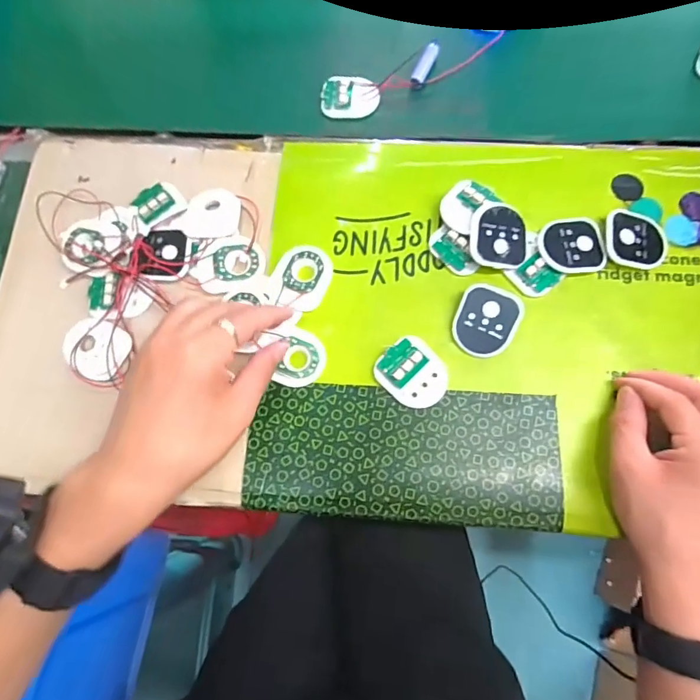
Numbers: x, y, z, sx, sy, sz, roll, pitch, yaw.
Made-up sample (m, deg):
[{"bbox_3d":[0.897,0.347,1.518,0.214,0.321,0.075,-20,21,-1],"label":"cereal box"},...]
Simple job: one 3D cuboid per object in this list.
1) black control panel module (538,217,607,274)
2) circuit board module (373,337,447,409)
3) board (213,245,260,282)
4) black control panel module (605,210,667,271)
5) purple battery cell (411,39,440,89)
[{"bbox_3d":[0.189,-0.089,0.383,0.054,0.015,0.050,-8,73,-1],"label":"black control panel module"},{"bbox_3d":[0.052,0.019,0.366,0.049,0.012,0.057,-41,76,-10],"label":"circuit board module"},{"bbox_3d":[-0.099,-0.076,0.389,0.037,0.004,0.030,-4,85,-5],"label":"board"},{"bbox_3d":[0.245,-0.094,0.381,0.056,0.006,0.046,9,85,-7],"label":"black control panel module"},{"bbox_3d":[0.078,-0.294,0.462,0.014,0.016,0.057,23,75,8],"label":"purple battery cell"}]

